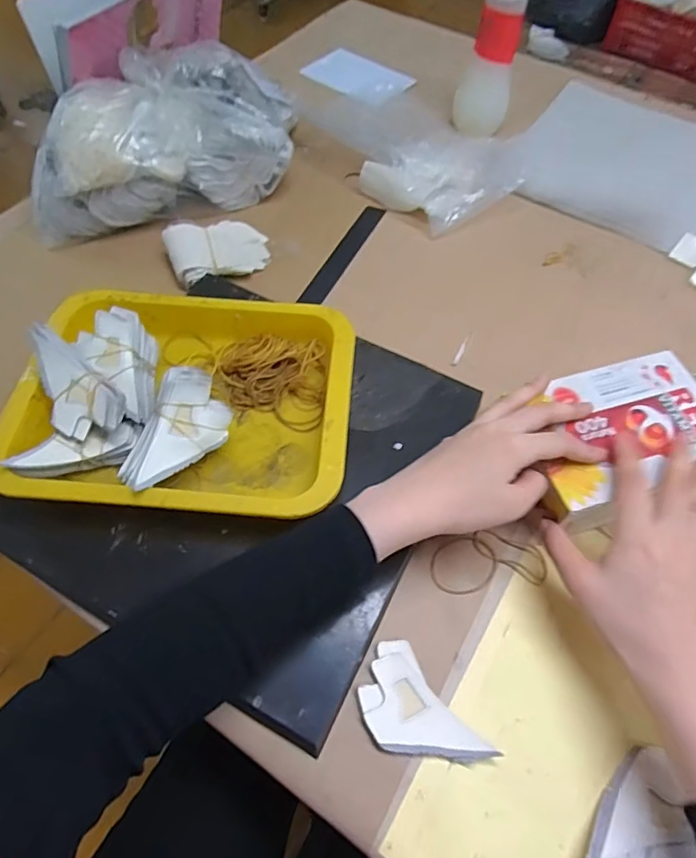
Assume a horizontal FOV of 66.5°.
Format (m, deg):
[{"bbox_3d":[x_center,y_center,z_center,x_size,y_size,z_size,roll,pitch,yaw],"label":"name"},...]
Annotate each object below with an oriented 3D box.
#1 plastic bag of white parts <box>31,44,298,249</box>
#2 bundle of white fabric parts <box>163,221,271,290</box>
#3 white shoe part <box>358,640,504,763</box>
[{"bbox_3d":[-0.210,-0.332,0.597,0.304,0.111,0.148,-19,61,-12],"label":"plastic bag of white parts"},{"bbox_3d":[-0.136,-0.189,0.557,0.101,0.029,0.062,-15,60,-10],"label":"bundle of white fabric parts"},{"bbox_3d":[0.043,0.190,0.349,0.054,0.013,0.090,-32,64,-18],"label":"white shoe part"}]

